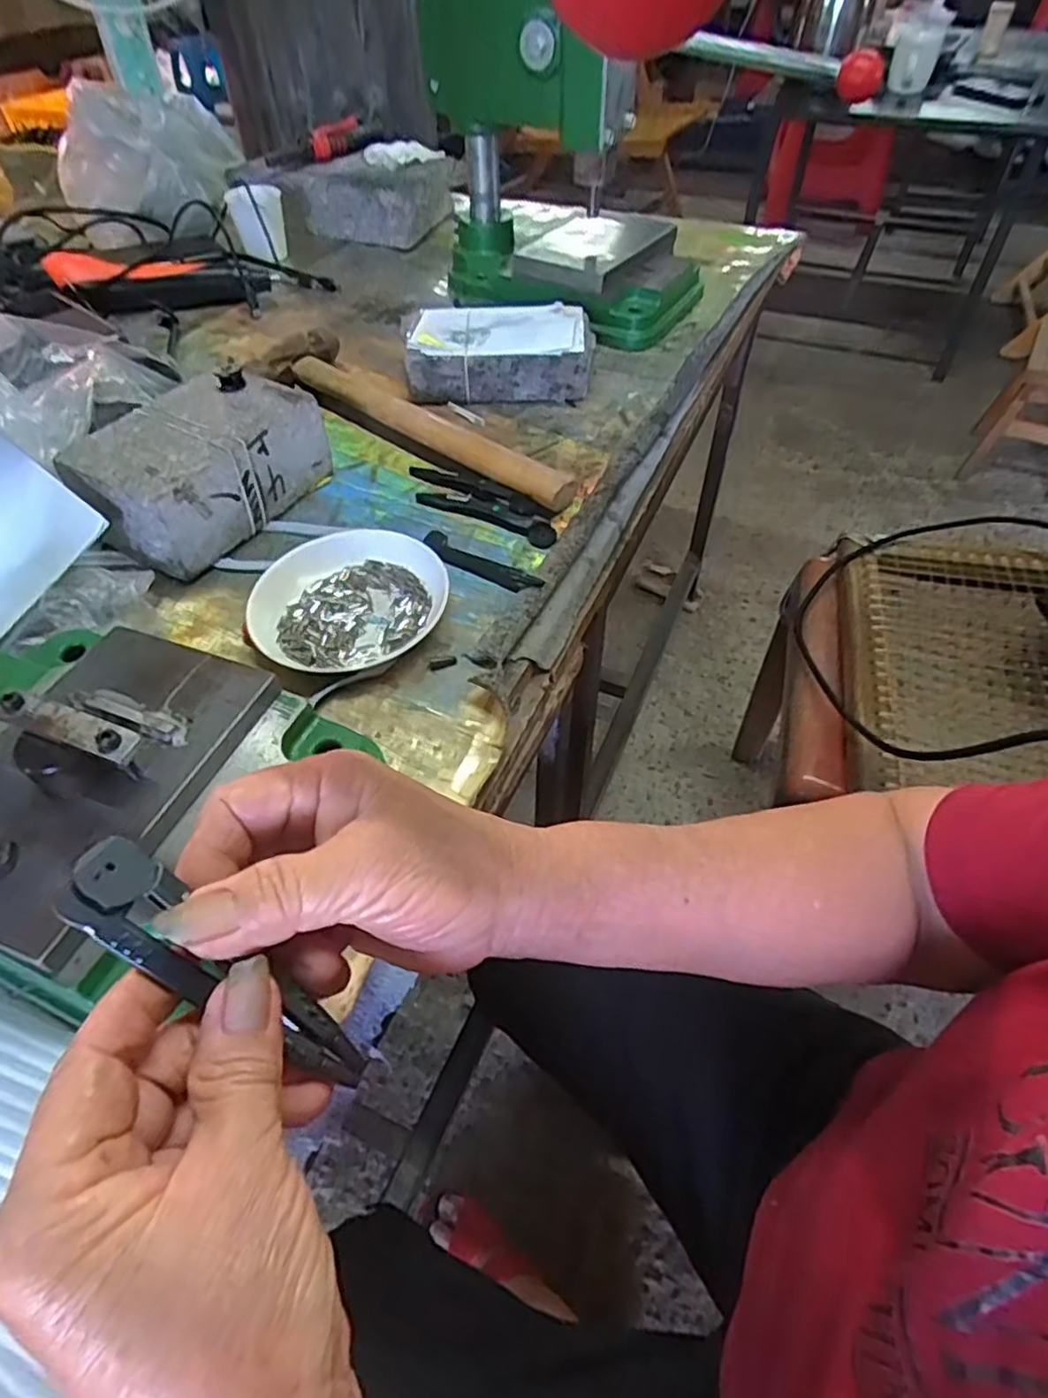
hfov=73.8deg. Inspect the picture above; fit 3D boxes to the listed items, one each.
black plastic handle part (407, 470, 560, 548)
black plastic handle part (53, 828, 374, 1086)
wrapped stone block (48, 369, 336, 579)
[{"bbox_3d":[-0.031,-0.141,0.498,0.130,0.011,0.035,26,56,20],"label":"black plastic handle part"},{"bbox_3d":[-0.084,0.076,0.199,0.098,0.007,0.023,41,55,-14],"label":"black plastic handle part"},{"bbox_3d":[-0.222,-0.162,0.480,0.095,0.058,0.150,24,56,19],"label":"wrapped stone block"}]

